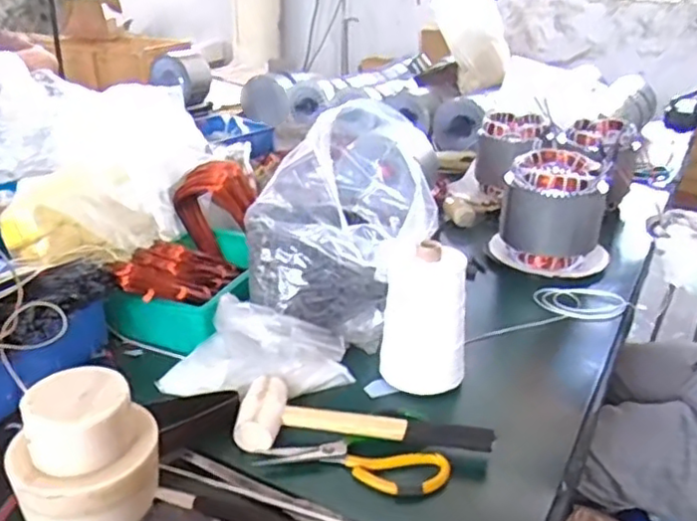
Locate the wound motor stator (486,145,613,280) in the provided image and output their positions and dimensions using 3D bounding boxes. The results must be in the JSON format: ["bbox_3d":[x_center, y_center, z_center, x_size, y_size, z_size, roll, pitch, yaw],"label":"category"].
[{"bbox_3d":[0.337,-0.078,1.076,0.140,0.160,0.158,-12,28,-28],"label":"wound motor stator"}]

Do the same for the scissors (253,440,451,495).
[{"bbox_3d":[0.005,0.208,0.645,0.185,0.024,0.059,4,25,3],"label":"scissors"}]

